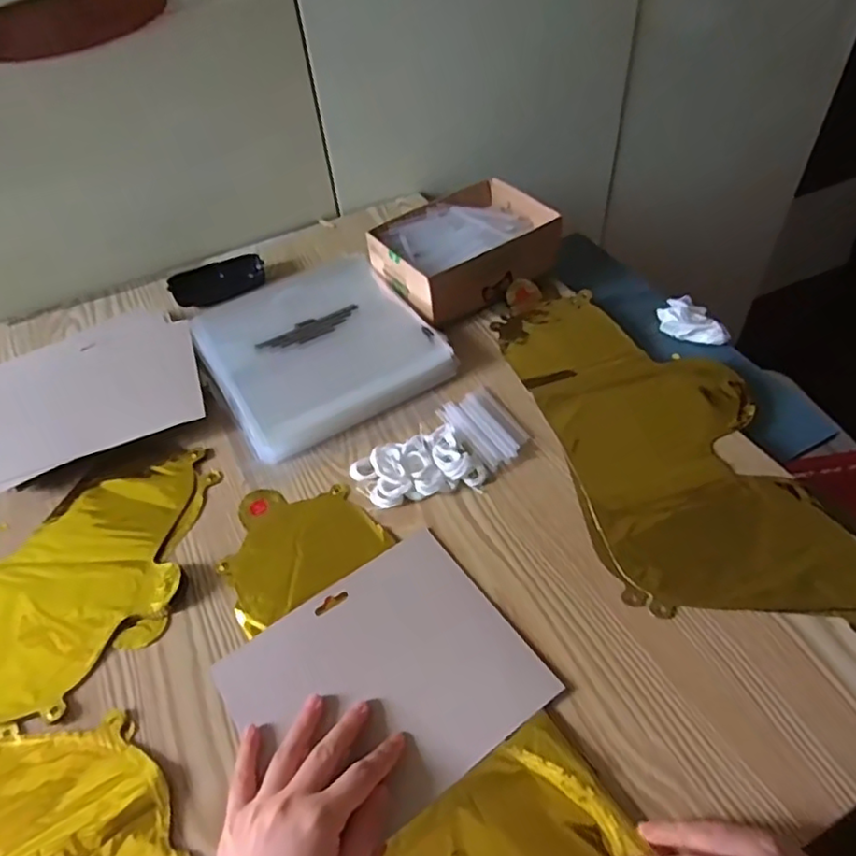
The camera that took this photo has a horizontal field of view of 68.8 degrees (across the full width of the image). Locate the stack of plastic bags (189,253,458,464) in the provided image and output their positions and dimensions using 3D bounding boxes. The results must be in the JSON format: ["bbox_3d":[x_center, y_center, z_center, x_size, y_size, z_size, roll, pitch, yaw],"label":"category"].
[{"bbox_3d":[-0.120,-0.090,0.657,0.211,0.024,0.237,-27,52,-18],"label":"stack of plastic bags"}]

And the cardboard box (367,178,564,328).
[{"bbox_3d":[0.041,-0.201,0.709,0.193,0.069,0.147,-31,53,-21],"label":"cardboard box"}]

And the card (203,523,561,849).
[{"bbox_3d":[-0.031,0.175,0.441,0.189,0.006,0.162,-30,53,-20],"label":"card"}]

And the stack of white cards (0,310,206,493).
[{"bbox_3d":[-0.342,-0.041,0.635,0.207,0.021,0.179,-23,51,-15],"label":"stack of white cards"}]

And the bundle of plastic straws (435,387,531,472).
[{"bbox_3d":[0.054,-0.002,0.572,0.059,0.011,0.085,-24,51,-16],"label":"bundle of plastic straws"}]

